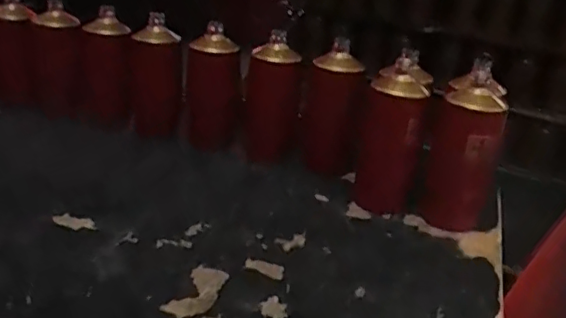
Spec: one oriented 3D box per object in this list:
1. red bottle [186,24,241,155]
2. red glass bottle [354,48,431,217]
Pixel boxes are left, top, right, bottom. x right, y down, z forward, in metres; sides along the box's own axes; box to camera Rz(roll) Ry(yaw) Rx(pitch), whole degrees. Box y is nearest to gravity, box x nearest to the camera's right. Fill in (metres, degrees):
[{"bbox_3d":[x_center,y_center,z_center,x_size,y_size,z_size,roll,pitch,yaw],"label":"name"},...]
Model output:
[{"bbox_3d":[-0.110,-0.105,0.946,0.085,0.185,0.077,3,22,-7],"label":"red bottle"},{"bbox_3d":[0.148,-0.036,0.813,0.075,0.203,0.083,7,22,3],"label":"red glass bottle"}]

